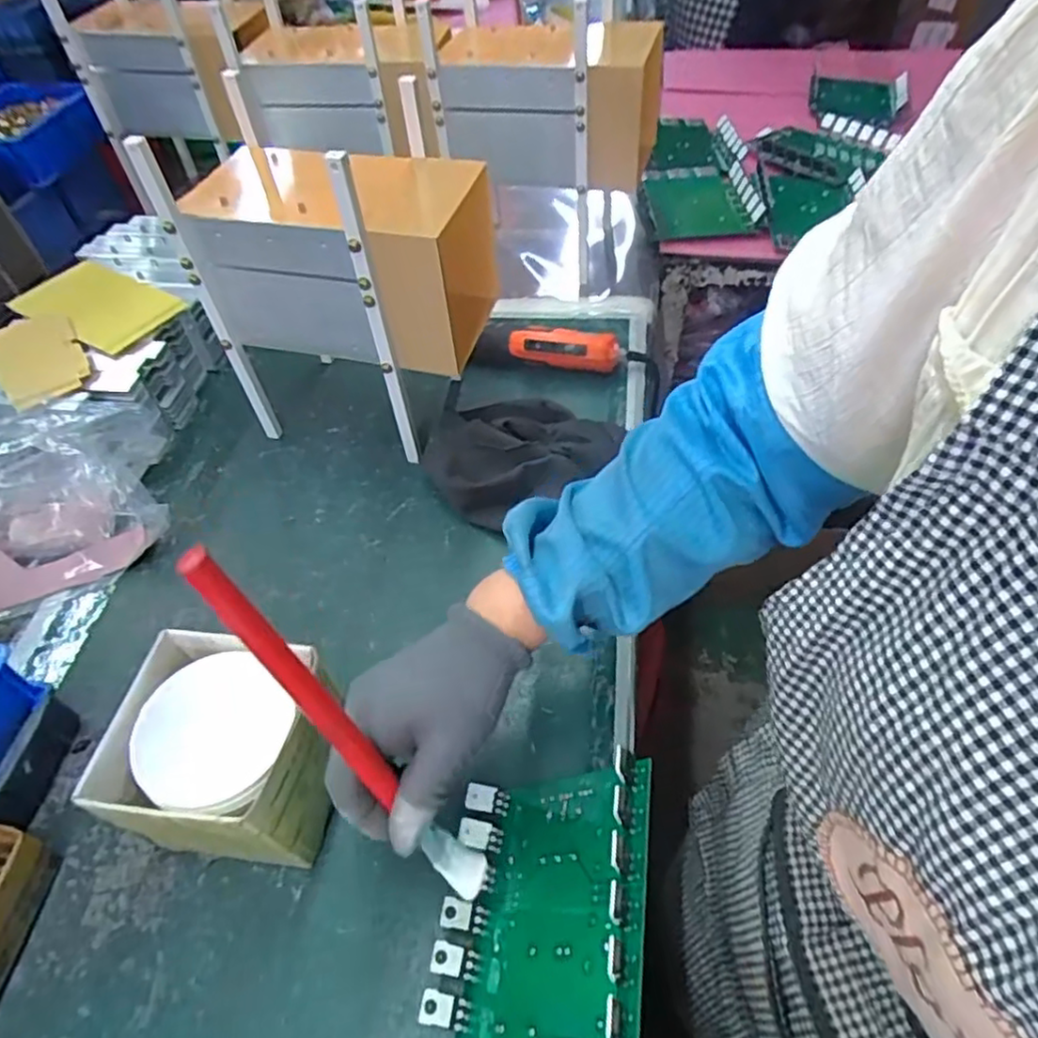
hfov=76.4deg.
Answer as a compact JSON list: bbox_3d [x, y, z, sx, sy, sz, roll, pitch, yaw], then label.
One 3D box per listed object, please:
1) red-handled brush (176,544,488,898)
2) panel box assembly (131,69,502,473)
[{"bbox_3d":[-0.076,0.117,0.325,0.025,0.281,0.021,14,51,36],"label":"red-handled brush"},{"bbox_3d":[-0.148,-0.211,0.585,0.230,0.230,0.147,11,53,11],"label":"panel box assembly"}]

